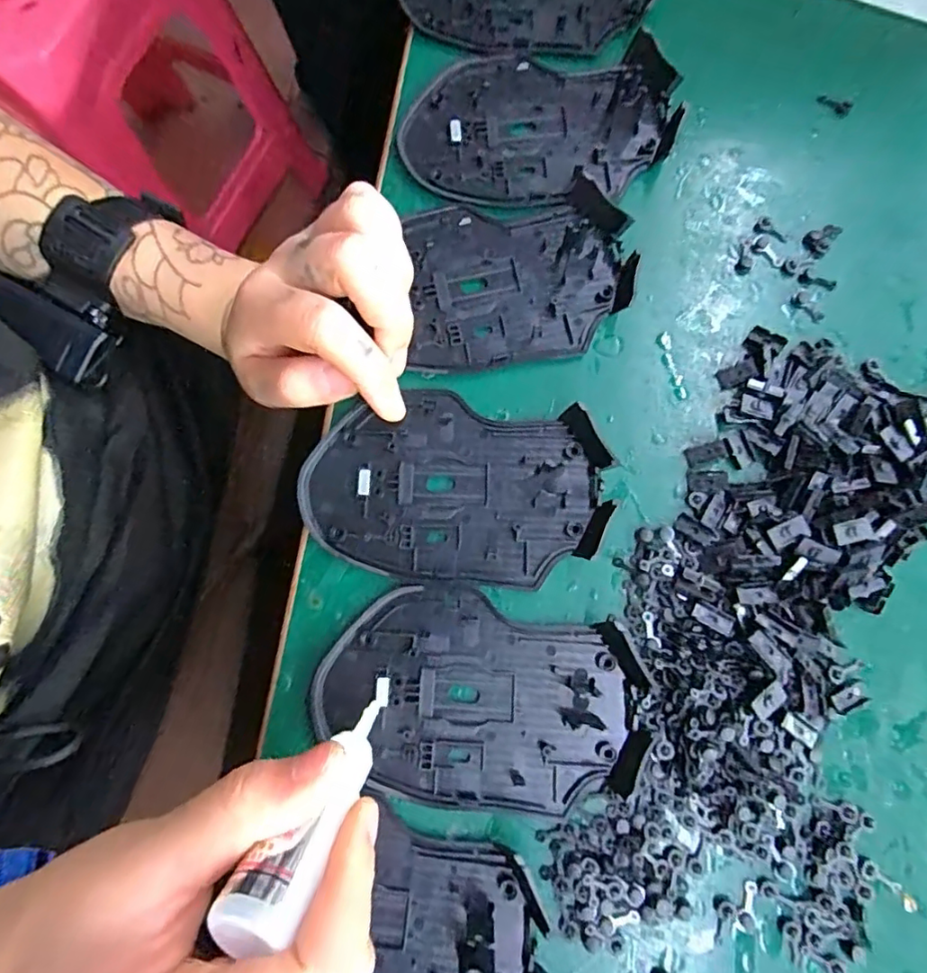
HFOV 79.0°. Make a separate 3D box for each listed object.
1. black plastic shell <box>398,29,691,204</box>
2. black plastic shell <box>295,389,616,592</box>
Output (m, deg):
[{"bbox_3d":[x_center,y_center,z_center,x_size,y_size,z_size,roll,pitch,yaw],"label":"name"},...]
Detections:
[{"bbox_3d":[0.032,-0.157,0.241,0.114,0.013,0.072,3,80,2],"label":"black plastic shell"},{"bbox_3d":[-0.005,0.000,0.216,0.113,0.012,0.071,12,80,3],"label":"black plastic shell"}]

